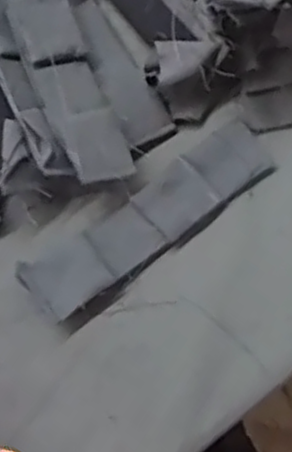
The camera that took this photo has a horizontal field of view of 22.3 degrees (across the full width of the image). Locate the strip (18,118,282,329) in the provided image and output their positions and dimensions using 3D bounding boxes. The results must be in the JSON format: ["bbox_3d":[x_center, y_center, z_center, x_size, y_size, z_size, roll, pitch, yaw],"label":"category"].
[{"bbox_3d":[0.005,-0.006,0.534,0.199,0.025,0.052,-37,81,-9],"label":"strip"}]

